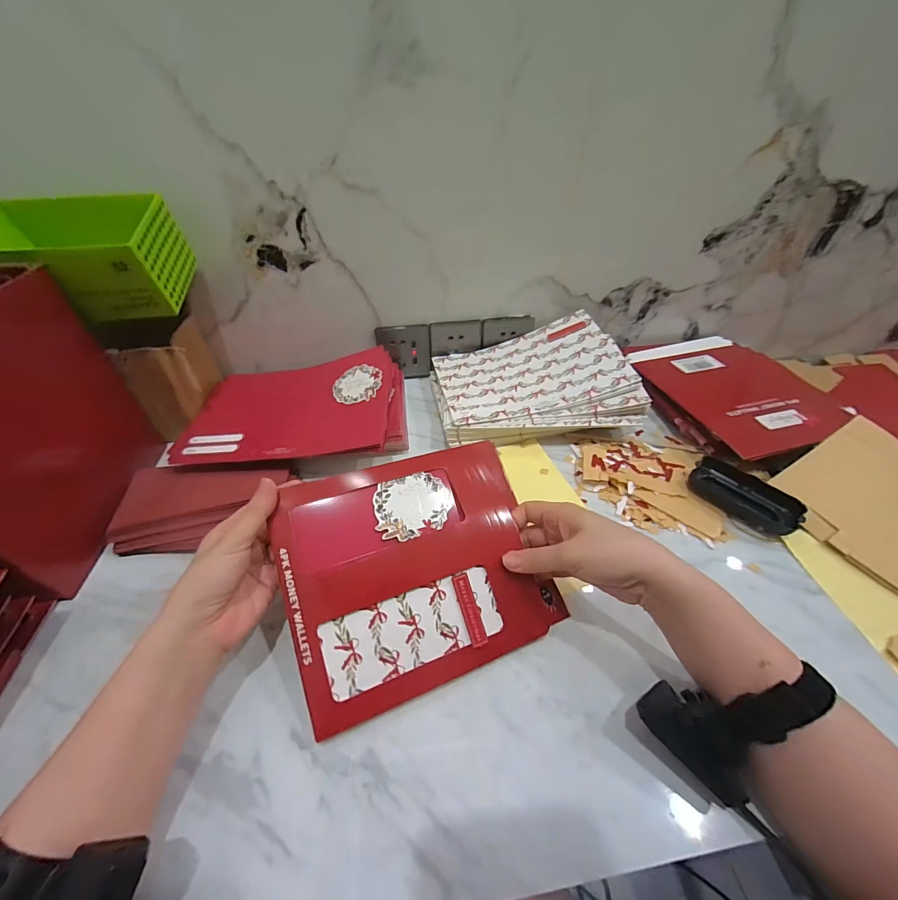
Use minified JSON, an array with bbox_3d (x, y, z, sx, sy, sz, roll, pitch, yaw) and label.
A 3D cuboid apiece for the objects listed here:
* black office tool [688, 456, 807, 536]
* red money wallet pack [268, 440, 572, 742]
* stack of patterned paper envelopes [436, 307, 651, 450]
[{"bbox_3d":[0.345,0.052,0.452,0.108,0.027,0.058,33,53,30],"label":"black office tool"},{"bbox_3d":[-0.027,0.101,0.341,0.220,0.017,0.190,-16,74,-16],"label":"red money wallet pack"},{"bbox_3d":[0.116,-0.103,0.566,0.271,0.077,0.206,-6,44,-6],"label":"stack of patterned paper envelopes"}]

